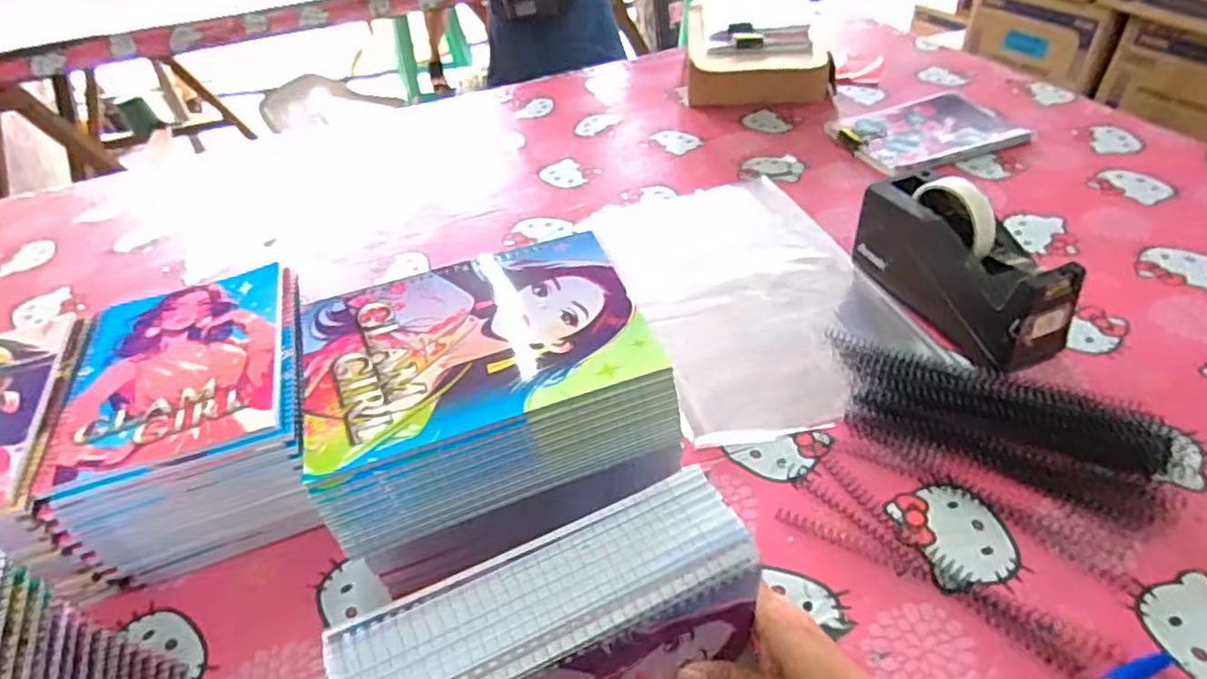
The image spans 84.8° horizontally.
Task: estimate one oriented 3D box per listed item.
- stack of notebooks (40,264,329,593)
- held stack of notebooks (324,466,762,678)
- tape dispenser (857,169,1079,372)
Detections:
[{"bbox_3d":[-0.312,0.056,0.521,0.150,0.096,0.203,-15,43,-9],"label":"stack of notebooks"},{"bbox_3d":[-0.017,0.170,0.344,0.193,0.137,0.072,-21,44,-15],"label":"held stack of notebooks"},{"bbox_3d":[0.326,-0.071,0.605,0.074,0.114,0.201,-21,44,-15],"label":"tape dispenser"}]

